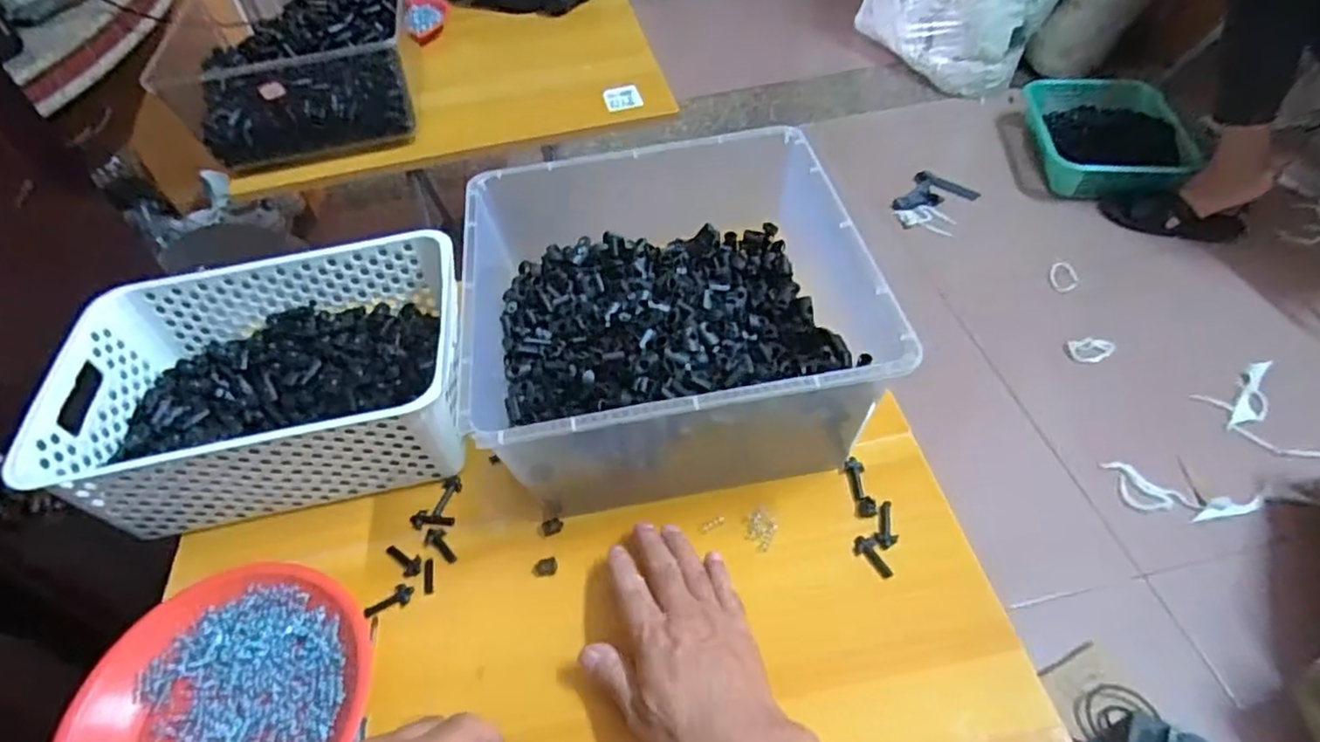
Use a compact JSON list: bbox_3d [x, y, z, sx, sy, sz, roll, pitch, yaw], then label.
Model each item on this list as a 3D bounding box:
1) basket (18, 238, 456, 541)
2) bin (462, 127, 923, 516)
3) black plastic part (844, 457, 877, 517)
[{"bbox_3d":[-0.314,0.011,0.589,0.305,0.120,0.204,-11,48,-5],"label":"basket"},{"bbox_3d":[0.005,-0.047,0.584,0.294,0.140,0.314,-10,48,-4],"label":"bin"},{"bbox_3d":[0.156,0.090,0.541,0.014,0.008,0.050,-7,48,-1],"label":"black plastic part"}]

